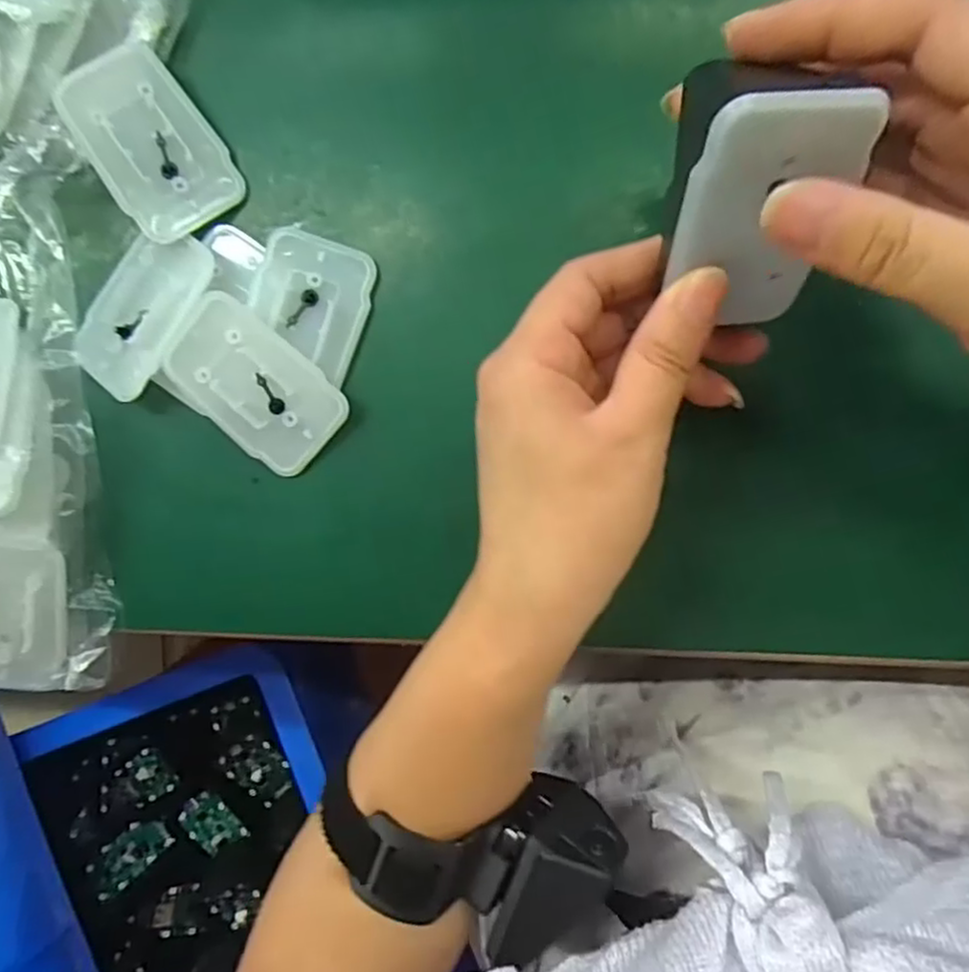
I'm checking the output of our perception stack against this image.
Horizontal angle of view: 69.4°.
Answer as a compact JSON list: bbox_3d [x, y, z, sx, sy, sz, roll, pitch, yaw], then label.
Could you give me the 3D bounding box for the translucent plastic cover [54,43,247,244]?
[{"bbox_3d":[-0.125,-0.129,0.264,0.043,0.004,0.065,-33,102,-13],"label":"translucent plastic cover"}]

